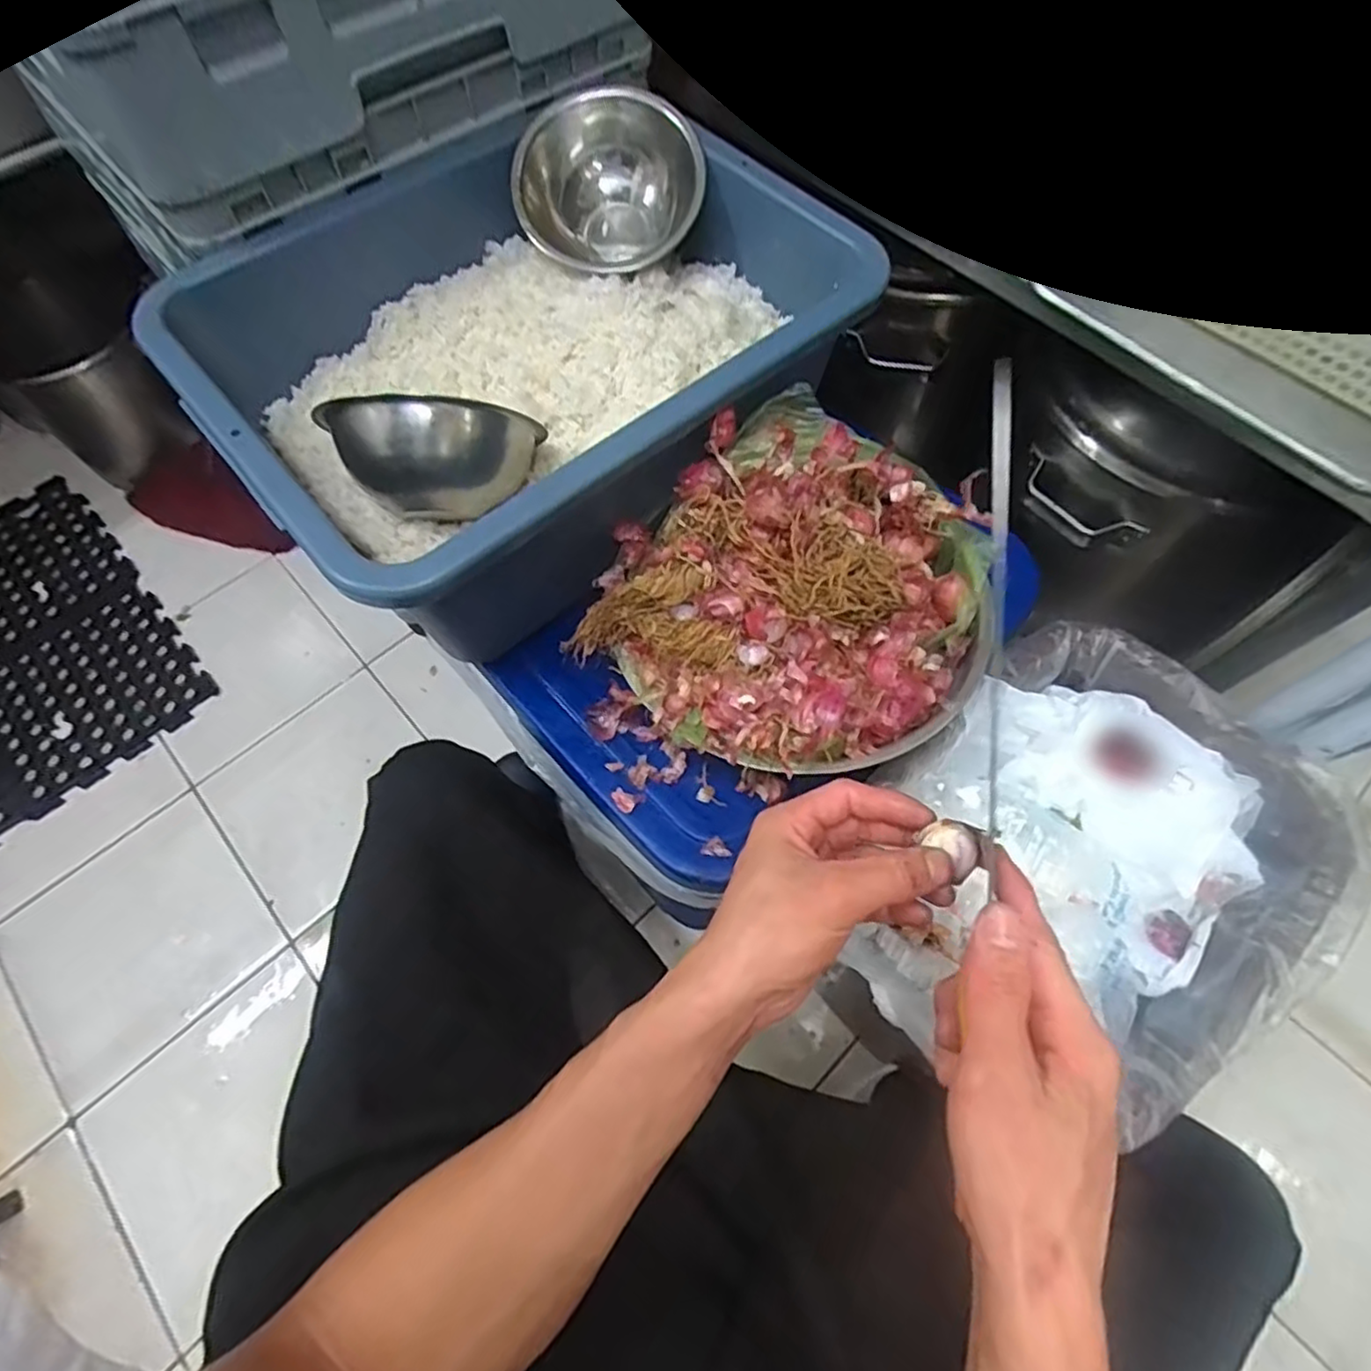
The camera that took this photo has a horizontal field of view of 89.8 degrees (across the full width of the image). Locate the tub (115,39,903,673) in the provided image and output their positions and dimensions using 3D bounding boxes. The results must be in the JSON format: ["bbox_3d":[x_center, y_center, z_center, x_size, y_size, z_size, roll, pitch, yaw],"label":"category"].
[{"bbox_3d":[-0.132,-0.285,0.598,0.484,0.173,0.384,-42,71,-18],"label":"tub"}]

